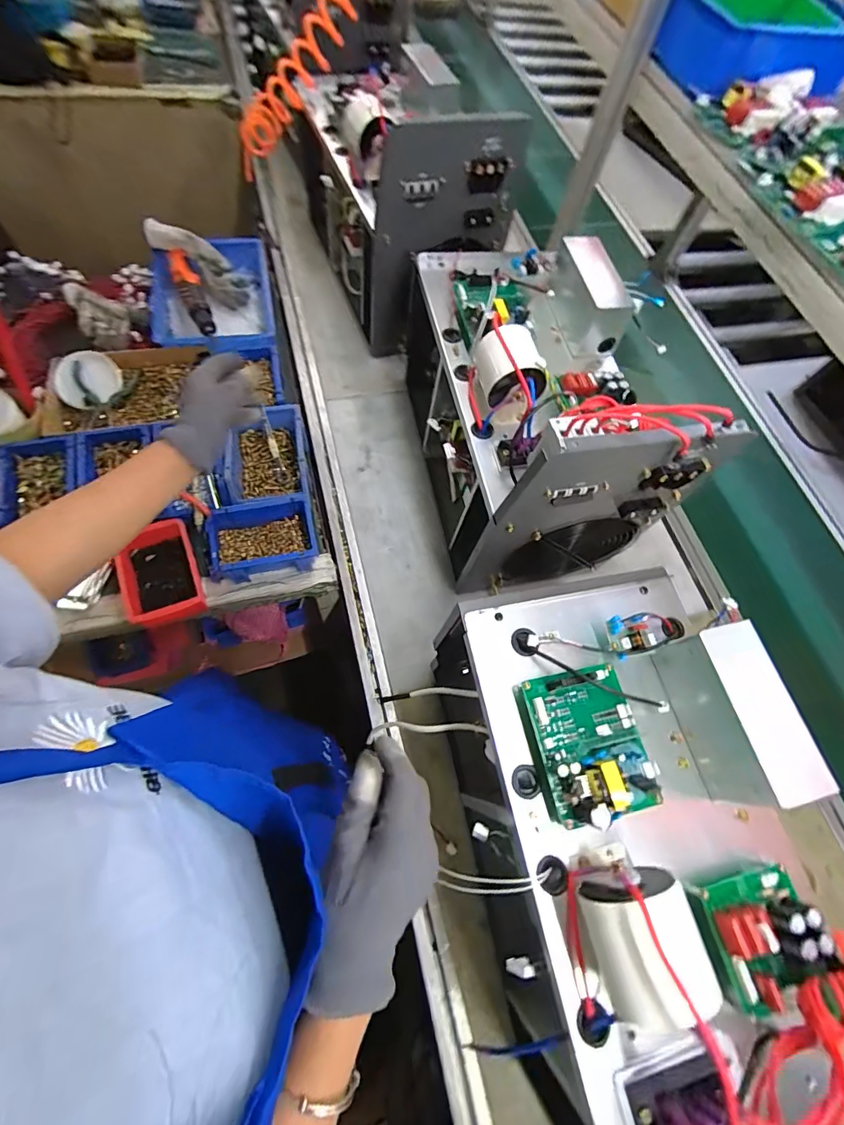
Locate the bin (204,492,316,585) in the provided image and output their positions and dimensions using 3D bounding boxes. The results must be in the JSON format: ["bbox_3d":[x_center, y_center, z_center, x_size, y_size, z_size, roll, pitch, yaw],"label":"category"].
[{"bbox_3d":[-0.246,-0.031,0.682,0.161,0.074,0.109,-15,69,-13],"label":"bin"}]

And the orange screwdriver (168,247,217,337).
[{"bbox_3d":[-0.431,-0.506,0.822,0.046,0.032,0.221,-19,70,-15],"label":"orange screwdriver"}]

